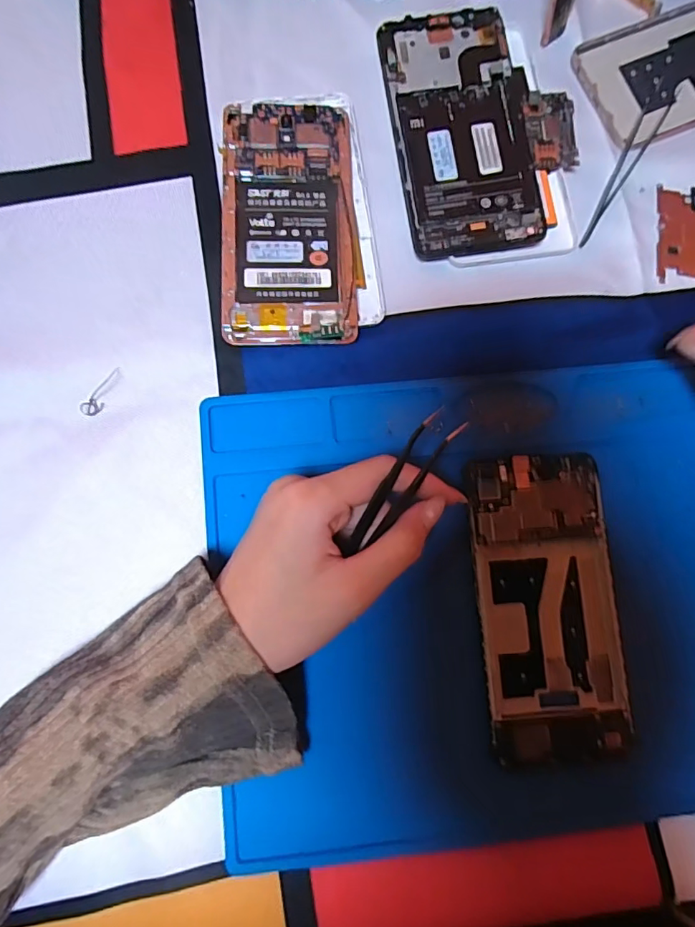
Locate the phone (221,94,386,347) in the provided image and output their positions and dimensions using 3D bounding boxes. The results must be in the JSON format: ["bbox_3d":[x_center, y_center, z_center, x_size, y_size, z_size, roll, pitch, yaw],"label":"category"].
[{"bbox_3d":[-0.026,-0.137,0.281,0.084,0.012,0.149,-2,82,-2],"label":"phone"}]

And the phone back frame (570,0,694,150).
[{"bbox_3d":[0.219,-0.251,0.313,0.154,0.007,0.076,-25,83,-5],"label":"phone back frame"}]

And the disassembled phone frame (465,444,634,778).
[{"bbox_3d":[0.102,0.072,0.258,0.070,0.010,0.151,-3,82,-3],"label":"disassembled phone frame"}]

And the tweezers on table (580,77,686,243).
[{"bbox_3d":[0.167,-0.183,0.300,0.014,0.005,0.126,32,82,3],"label":"tweezers on table"}]

